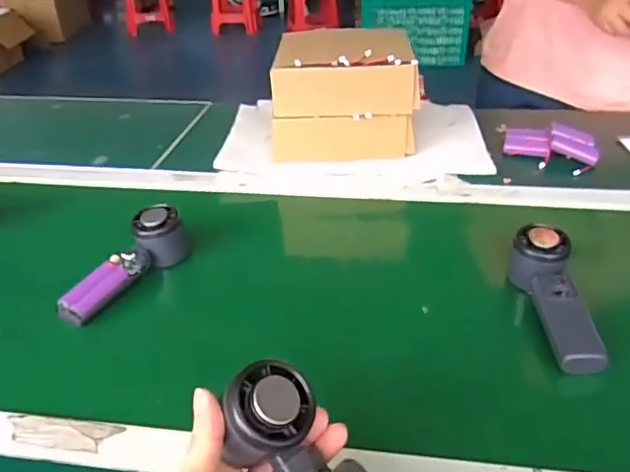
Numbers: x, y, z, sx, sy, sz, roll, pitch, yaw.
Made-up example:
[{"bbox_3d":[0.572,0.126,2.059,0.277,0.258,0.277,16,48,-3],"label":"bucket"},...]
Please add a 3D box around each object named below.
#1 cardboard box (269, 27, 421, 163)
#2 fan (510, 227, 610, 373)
[{"bbox_3d":[0.046,-0.208,0.854,0.205,0.166,0.125,4,34,6],"label":"cardboard box"},{"bbox_3d":[0.233,0.063,0.563,0.048,0.050,0.160,-2,47,-3],"label":"fan"}]

